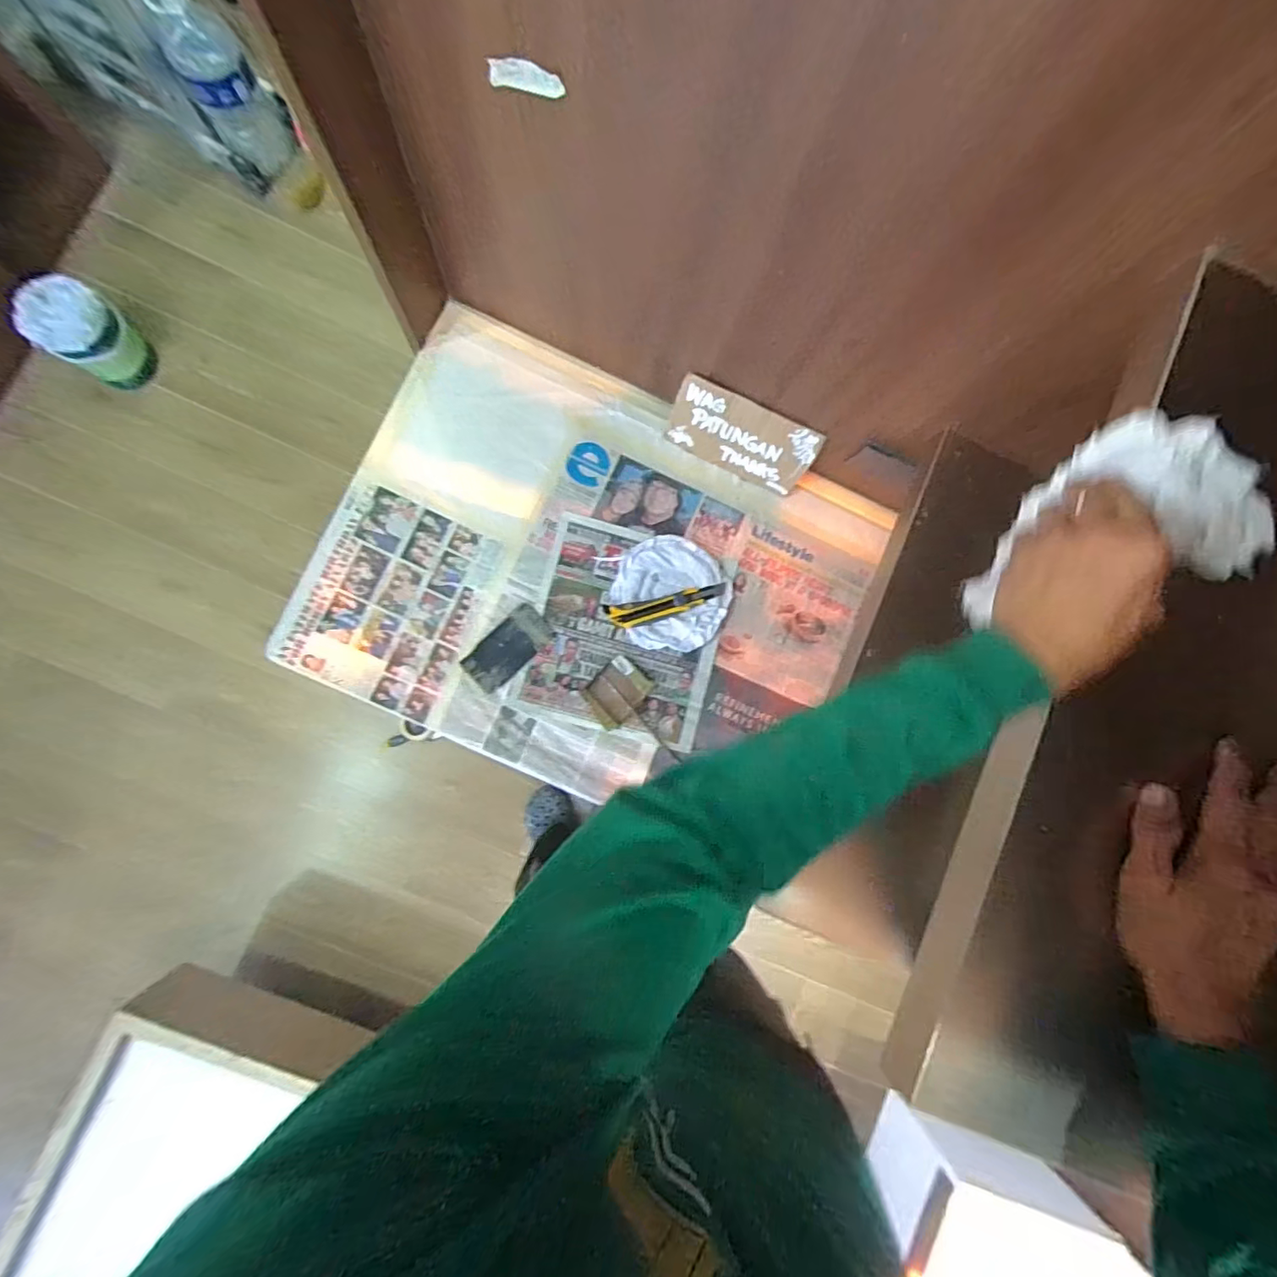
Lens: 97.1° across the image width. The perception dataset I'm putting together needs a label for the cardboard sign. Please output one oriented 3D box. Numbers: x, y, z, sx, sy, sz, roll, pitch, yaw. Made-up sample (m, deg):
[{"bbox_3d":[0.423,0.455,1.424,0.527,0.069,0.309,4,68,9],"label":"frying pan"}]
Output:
[{"bbox_3d":[0.153,-0.298,0.836,0.214,0.116,0.010,24,54,-4],"label":"cardboard sign"}]

